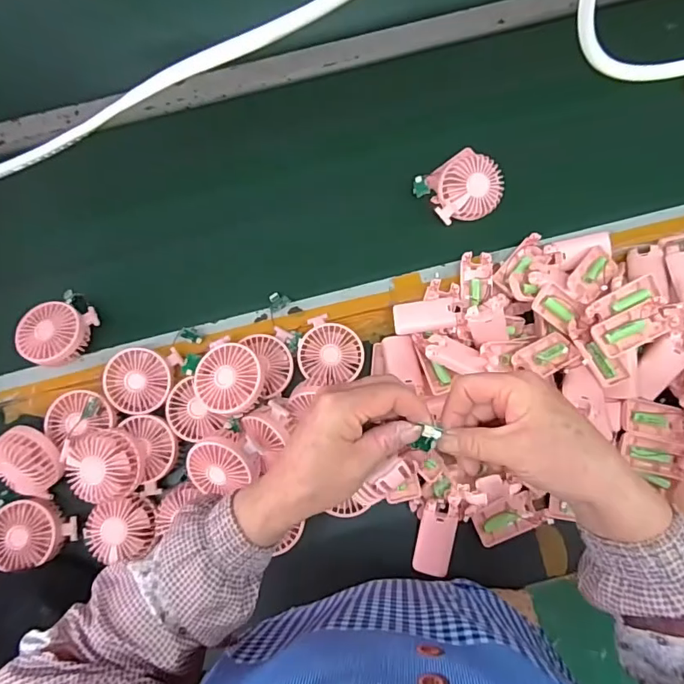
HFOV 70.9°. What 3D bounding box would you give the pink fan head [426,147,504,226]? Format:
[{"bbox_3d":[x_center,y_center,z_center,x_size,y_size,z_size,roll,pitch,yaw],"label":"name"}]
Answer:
[{"bbox_3d":[0.178,-0.223,0.682,0.093,0.049,0.099,-8,80,4],"label":"pink fan head"}]

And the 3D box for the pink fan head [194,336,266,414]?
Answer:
[{"bbox_3d":[-0.141,0.044,0.595,0.091,0.026,0.083,-1,80,5],"label":"pink fan head"}]

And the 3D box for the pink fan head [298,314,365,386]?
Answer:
[{"bbox_3d":[-0.017,0.018,0.653,0.090,0.030,0.087,-1,80,5],"label":"pink fan head"}]

